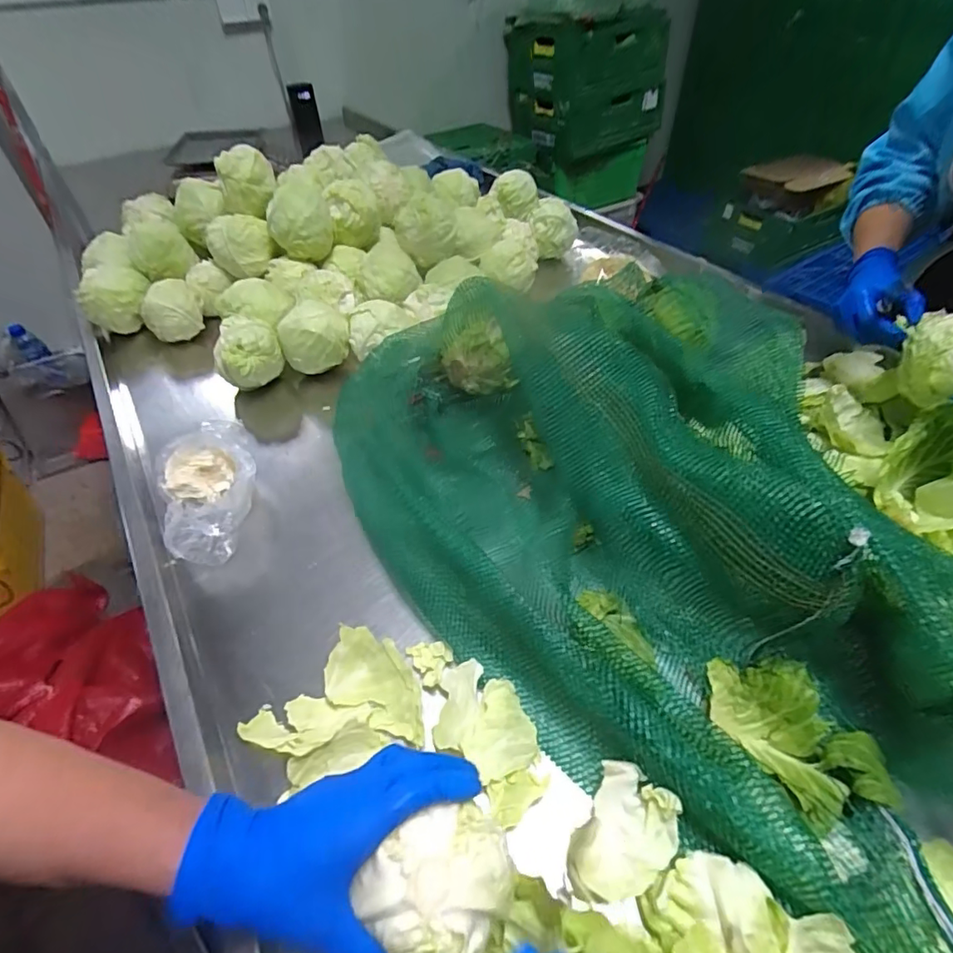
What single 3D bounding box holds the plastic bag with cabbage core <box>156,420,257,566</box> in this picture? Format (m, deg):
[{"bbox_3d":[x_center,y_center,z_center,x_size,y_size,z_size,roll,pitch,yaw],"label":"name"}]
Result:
[{"bbox_3d":[-0.338,0.019,0.657,0.118,0.067,0.190,-19,48,-15],"label":"plastic bag with cabbage core"}]

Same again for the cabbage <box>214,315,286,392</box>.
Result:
[{"bbox_3d":[-0.364,-0.195,0.837,0.101,0.090,0.094,-27,51,-21],"label":"cabbage"}]

